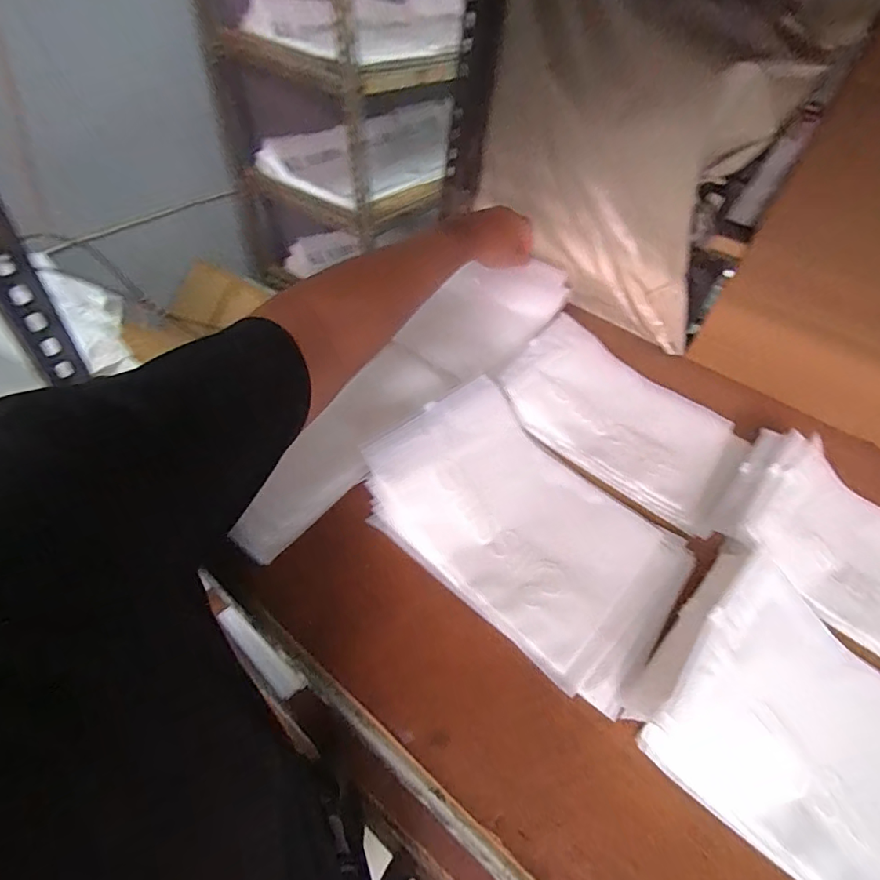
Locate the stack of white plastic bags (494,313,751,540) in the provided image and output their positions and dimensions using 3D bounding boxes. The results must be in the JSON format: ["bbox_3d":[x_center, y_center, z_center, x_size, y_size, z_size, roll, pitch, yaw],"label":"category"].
[{"bbox_3d":[0.203,-0.029,0.541,0.264,0.041,0.193,31,51,21],"label":"stack of white plastic bags"}]

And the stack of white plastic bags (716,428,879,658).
[{"bbox_3d":[0.408,0.114,0.429,0.279,0.039,0.182,33,51,22],"label":"stack of white plastic bags"}]

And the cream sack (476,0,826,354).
[{"bbox_3d":[0.191,-0.345,0.603,0.085,0.346,0.371,-28,56,-29],"label":"cream sack"}]

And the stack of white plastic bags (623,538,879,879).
[{"bbox_3d":[0.284,0.213,0.319,0.193,0.052,0.262,-33,59,-32],"label":"stack of white plastic bags"}]

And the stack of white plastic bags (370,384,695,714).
[{"bbox_3d":[0.078,0.066,0.425,0.267,0.059,0.187,34,52,23],"label":"stack of white plastic bags"}]

